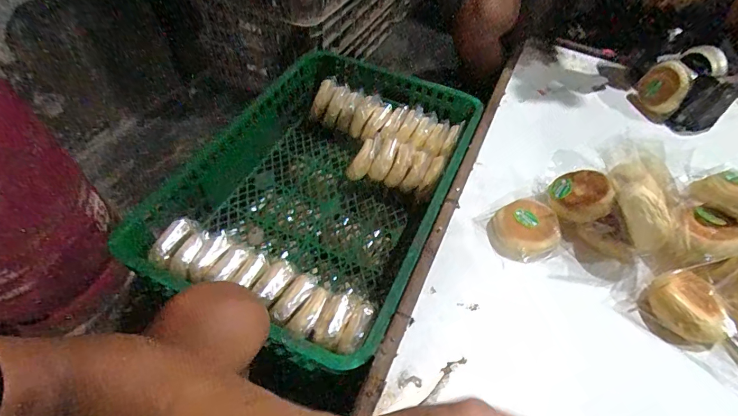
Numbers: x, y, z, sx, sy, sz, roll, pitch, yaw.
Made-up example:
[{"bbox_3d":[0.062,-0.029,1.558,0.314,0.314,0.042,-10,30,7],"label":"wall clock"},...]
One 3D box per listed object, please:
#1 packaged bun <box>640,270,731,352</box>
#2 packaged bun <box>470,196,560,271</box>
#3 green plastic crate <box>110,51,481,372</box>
[{"bbox_3d":[0.416,0.135,0.515,0.091,0.044,0.094,-19,56,-17],"label":"packaged bun"},{"bbox_3d":[0.232,0.032,0.583,0.109,0.036,0.098,-15,55,-14],"label":"packaged bun"},{"bbox_3d":[-0.074,-0.048,0.753,0.437,0.169,0.625,24,55,14],"label":"green plastic crate"}]

